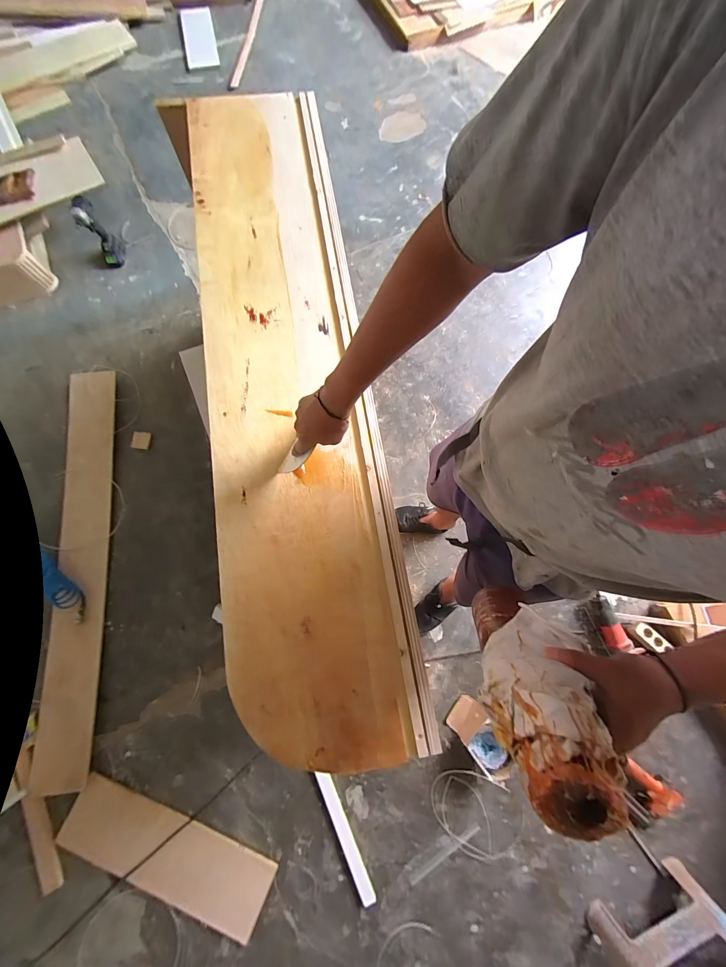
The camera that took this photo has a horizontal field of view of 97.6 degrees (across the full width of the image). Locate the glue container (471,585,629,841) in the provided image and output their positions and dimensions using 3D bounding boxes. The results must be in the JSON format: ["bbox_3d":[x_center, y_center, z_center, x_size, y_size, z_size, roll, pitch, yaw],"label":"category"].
[{"bbox_3d":[0.180,0.195,0.358,0.067,0.291,0.087,30,104,5],"label":"glue container"}]

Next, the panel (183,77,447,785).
[{"bbox_3d":[-0.153,-0.240,0.644,0.314,0.030,1.411,-9,77,-6],"label":"panel"}]

